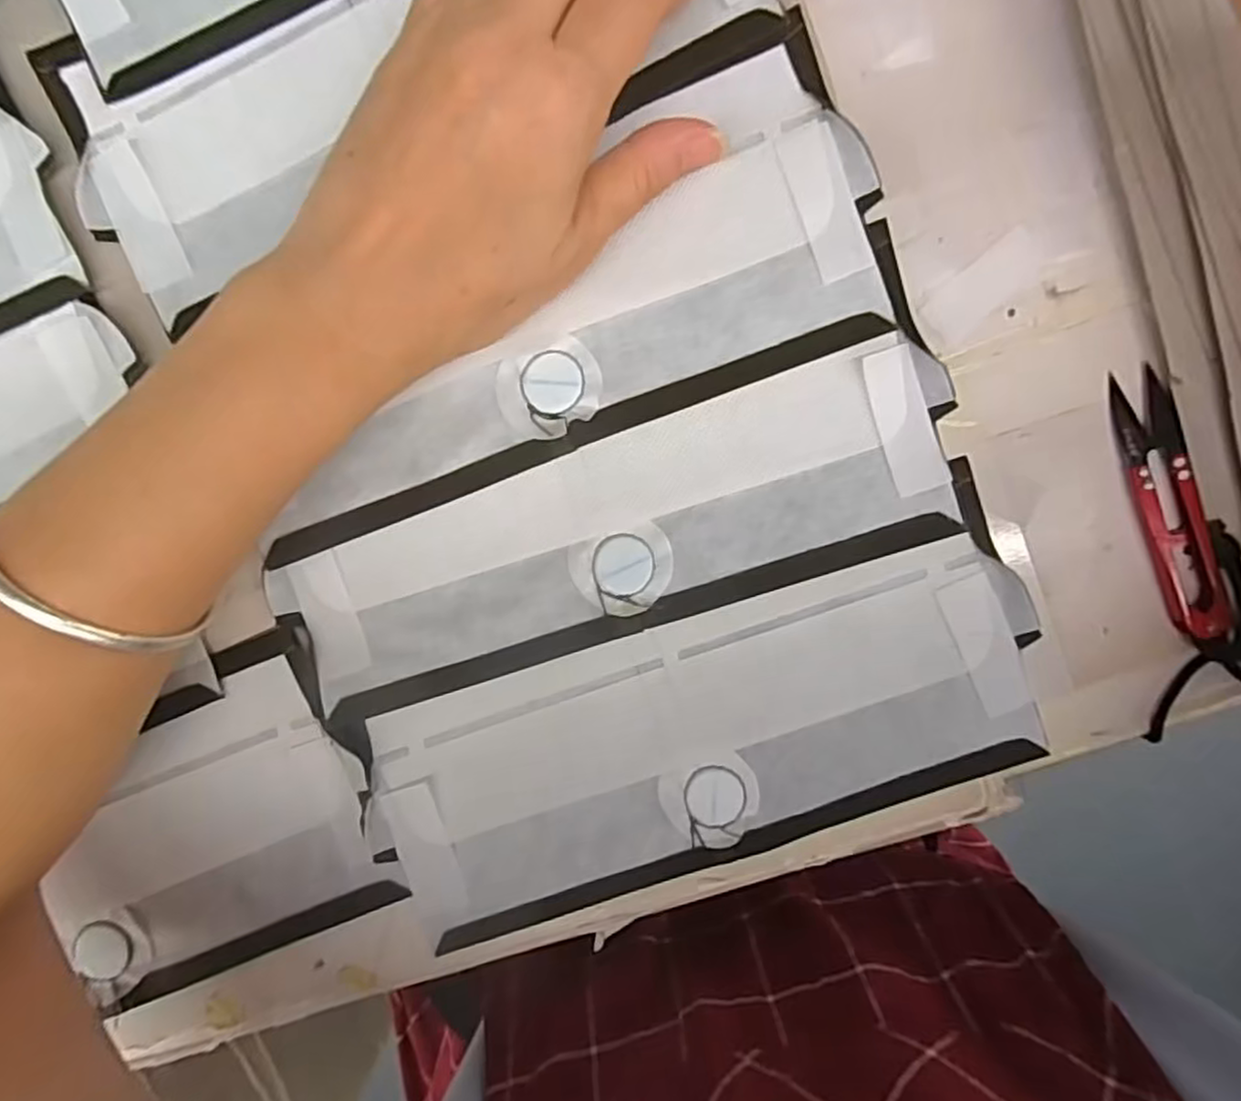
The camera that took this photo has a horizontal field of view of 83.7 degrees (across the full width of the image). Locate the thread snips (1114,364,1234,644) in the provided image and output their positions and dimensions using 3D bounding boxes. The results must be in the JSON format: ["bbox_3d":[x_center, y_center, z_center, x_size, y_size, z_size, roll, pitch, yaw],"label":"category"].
[{"bbox_3d":[0.209,-0.017,0.262,0.022,0.010,0.099,-17,94,1],"label":"thread snips"}]

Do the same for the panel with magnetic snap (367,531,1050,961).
[{"bbox_3d":[0.029,0.068,0.248,0.232,0.006,0.089,-19,91,3],"label":"panel with magnetic snap"}]

